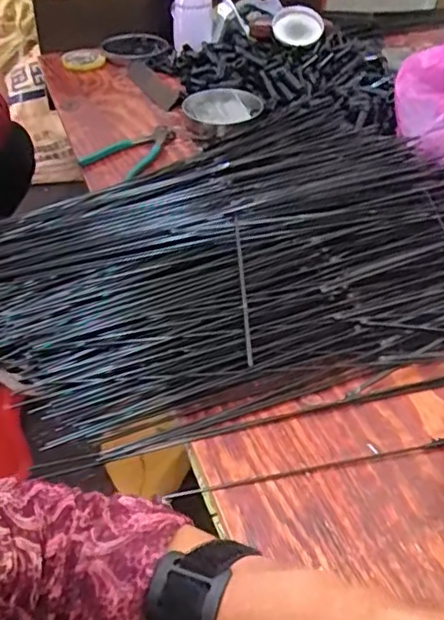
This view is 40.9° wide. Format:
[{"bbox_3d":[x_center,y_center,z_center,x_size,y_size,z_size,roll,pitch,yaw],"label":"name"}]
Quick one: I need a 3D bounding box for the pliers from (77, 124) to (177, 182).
[{"bbox_3d":[-0.125,-0.236,0.877,0.096,0.012,0.154,22,47,22],"label":"pliers"}]

